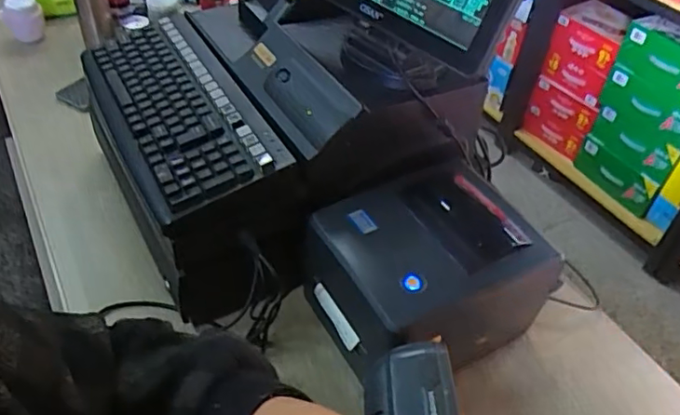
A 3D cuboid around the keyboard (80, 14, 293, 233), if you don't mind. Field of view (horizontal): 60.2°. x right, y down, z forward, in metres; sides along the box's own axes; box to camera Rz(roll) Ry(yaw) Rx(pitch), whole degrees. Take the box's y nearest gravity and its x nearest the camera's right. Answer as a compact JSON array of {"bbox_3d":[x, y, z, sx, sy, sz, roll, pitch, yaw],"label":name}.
[{"bbox_3d":[-0.208,-0.127,0.731,0.155,0.049,0.362,-19,49,-24],"label":"keyboard"}]

